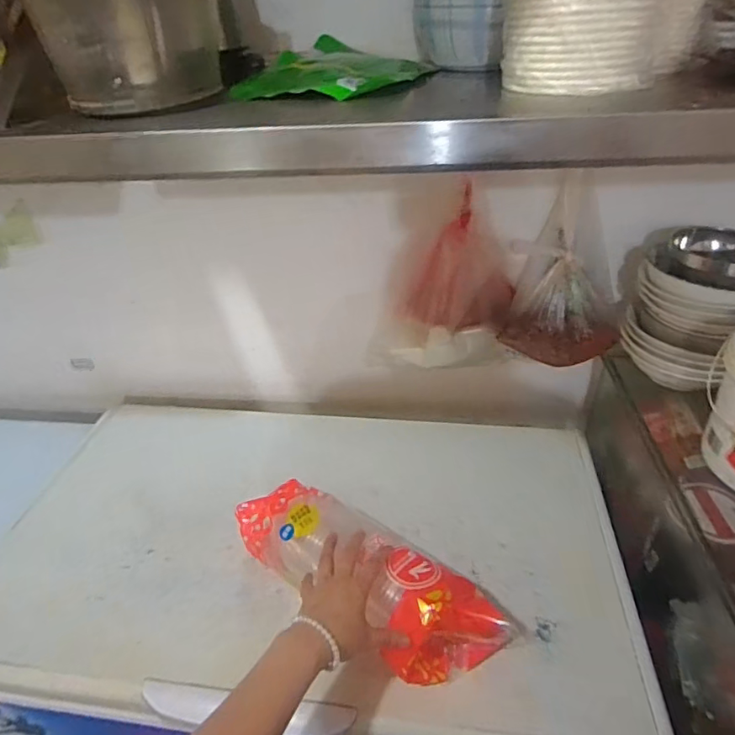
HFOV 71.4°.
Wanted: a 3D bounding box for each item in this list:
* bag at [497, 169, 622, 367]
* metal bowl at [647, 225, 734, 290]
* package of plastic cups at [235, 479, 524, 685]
[{"bbox_3d":[0.314,-0.136,0.807,0.178,0.245,0.129,17,41,26],"label":"bag"},{"bbox_3d":[0.487,-0.154,0.715,0.142,0.047,0.142,-2,36,2],"label":"metal bowl"},{"bbox_3d":[-0.002,0.242,0.620,0.336,0.107,0.153,19,42,27],"label":"package of plastic cups"}]

